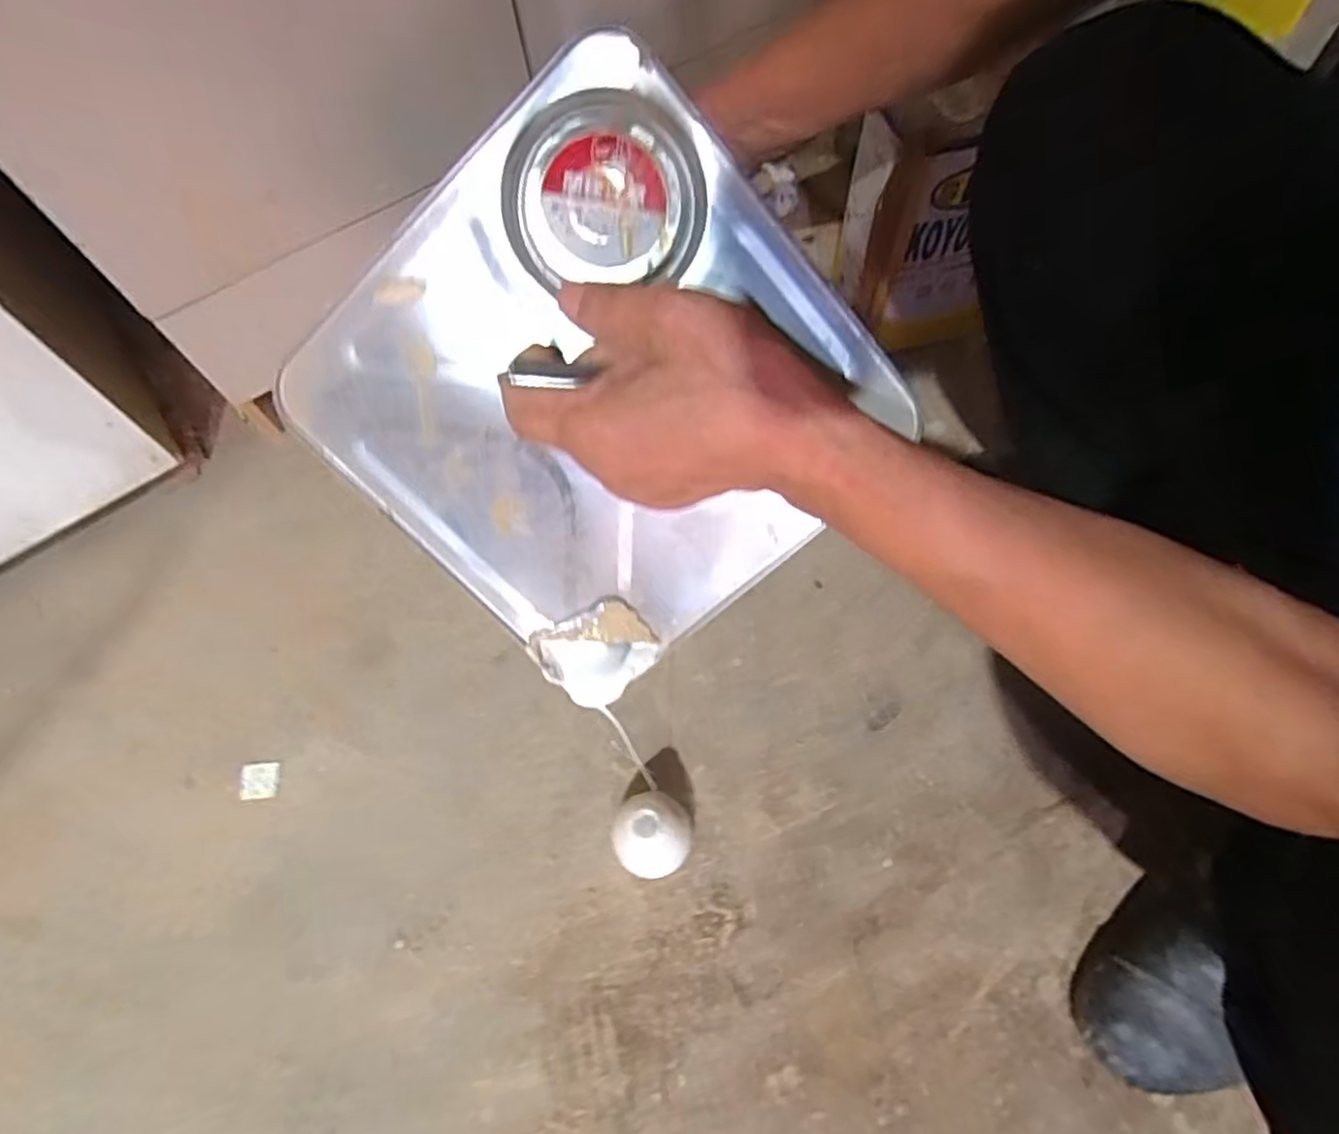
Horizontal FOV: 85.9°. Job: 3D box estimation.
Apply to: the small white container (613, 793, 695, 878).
[{"bbox_3d":[-0.012,0.203,0.548,0.057,0.079,0.055,-17,65,-6],"label":"small white container"}]

